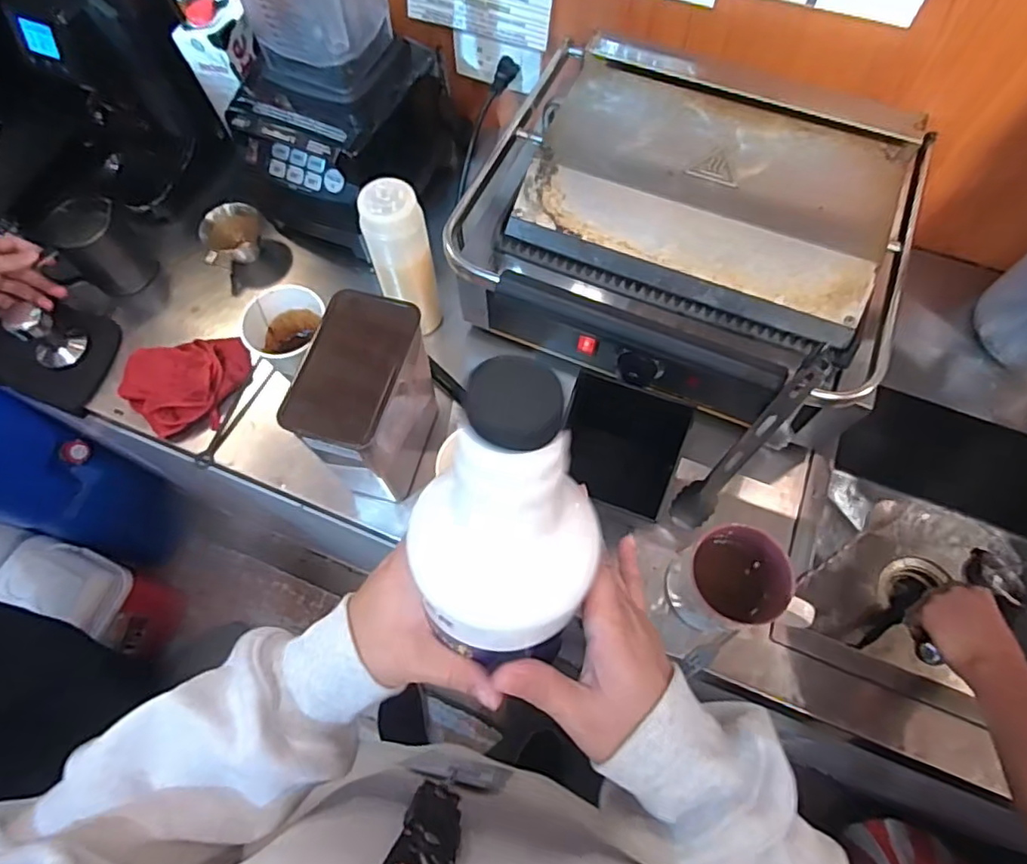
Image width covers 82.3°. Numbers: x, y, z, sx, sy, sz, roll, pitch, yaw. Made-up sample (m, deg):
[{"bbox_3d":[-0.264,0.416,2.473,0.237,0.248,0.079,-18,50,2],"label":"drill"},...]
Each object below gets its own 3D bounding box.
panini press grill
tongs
[{"bbox_3d":[0.188,-0.209,0.631,0.428,0.178,0.390,25,69,11],"label":"panini press grill"},{"bbox_3d":[0.201,0.019,0.522,0.033,0.241,0.019,41,47,16],"label":"tongs"}]

